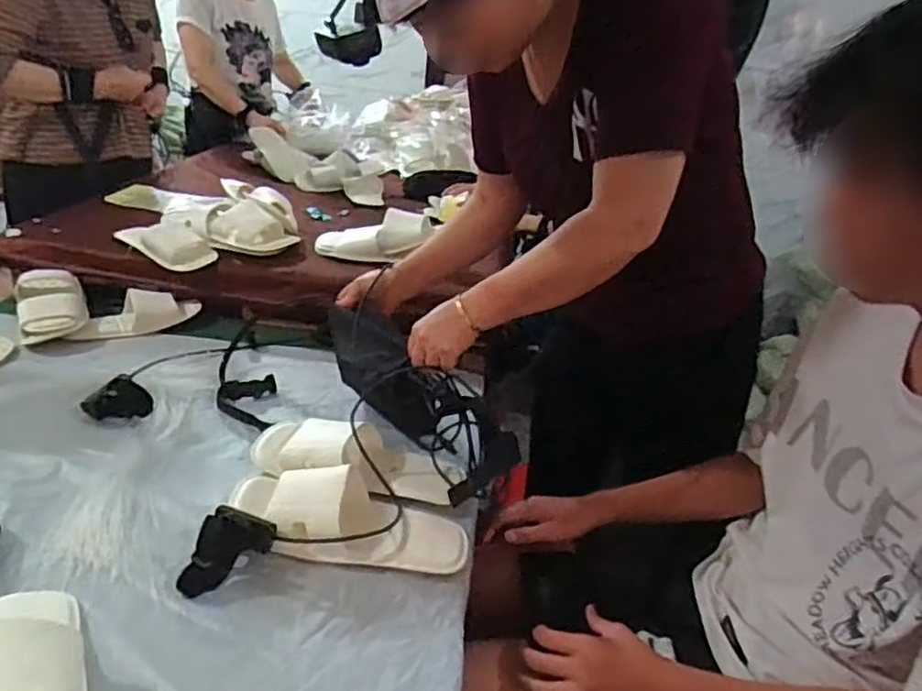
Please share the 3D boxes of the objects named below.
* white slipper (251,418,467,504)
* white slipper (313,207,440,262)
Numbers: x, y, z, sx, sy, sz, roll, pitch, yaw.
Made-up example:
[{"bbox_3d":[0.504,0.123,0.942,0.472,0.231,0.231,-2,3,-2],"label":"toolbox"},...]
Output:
[{"bbox_3d":[-0.134,0.141,0.867,0.285,0.050,0.114,6,26,-3],"label":"white slipper"},{"bbox_3d":[-0.173,-0.209,1.288,0.224,0.071,0.080,-13,26,5],"label":"white slipper"}]

